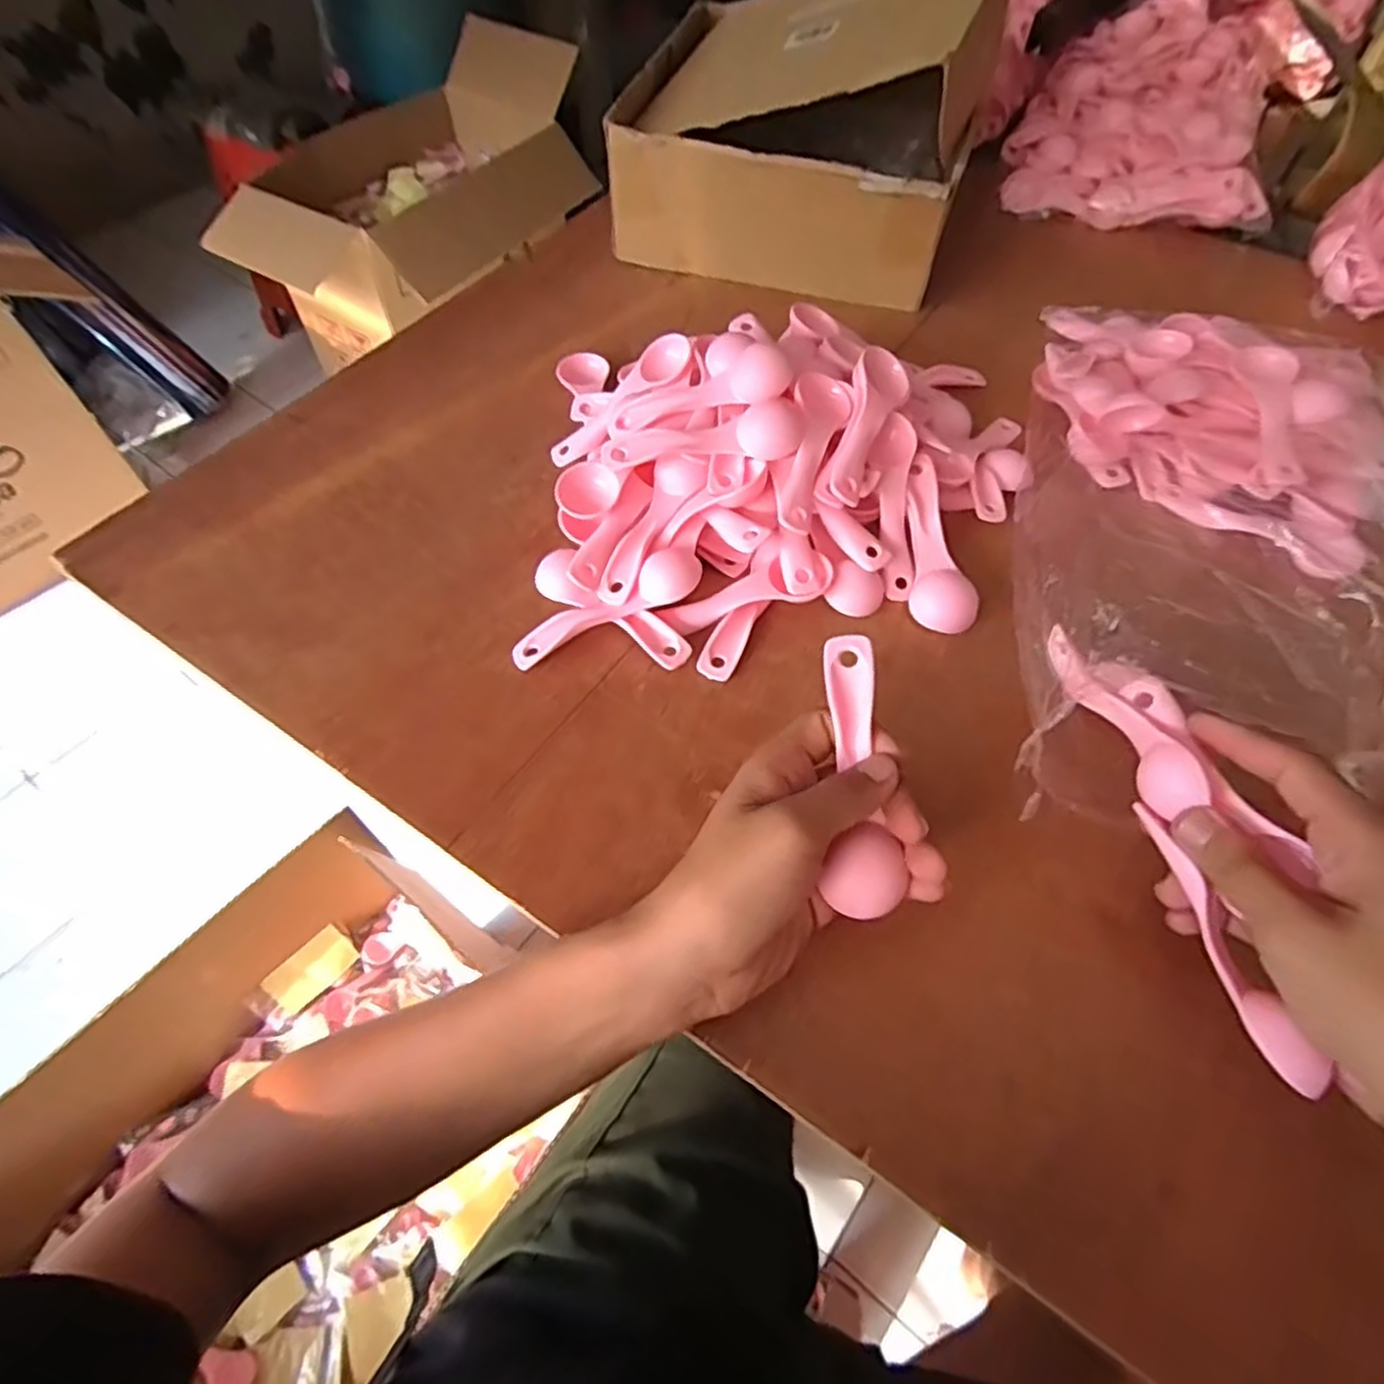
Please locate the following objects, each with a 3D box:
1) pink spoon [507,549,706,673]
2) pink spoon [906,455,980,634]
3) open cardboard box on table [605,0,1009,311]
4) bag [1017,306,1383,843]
[{"bbox_3d":[-0.047,-0.047,0.405,0.109,0.013,0.031,-28,59,-4],"label":"pink spoon"},{"bbox_3d":[0.138,-0.086,0.430,0.033,0.014,0.107,-3,72,-2],"label":"pink spoon"},{"bbox_3d":[0.080,-0.447,0.586,0.267,0.169,0.209,17,59,11],"label":"open cardboard box on table"},{"bbox_3d":[0.279,-0.106,0.415,0.198,0.093,0.391,23,60,14],"label":"bag"}]

